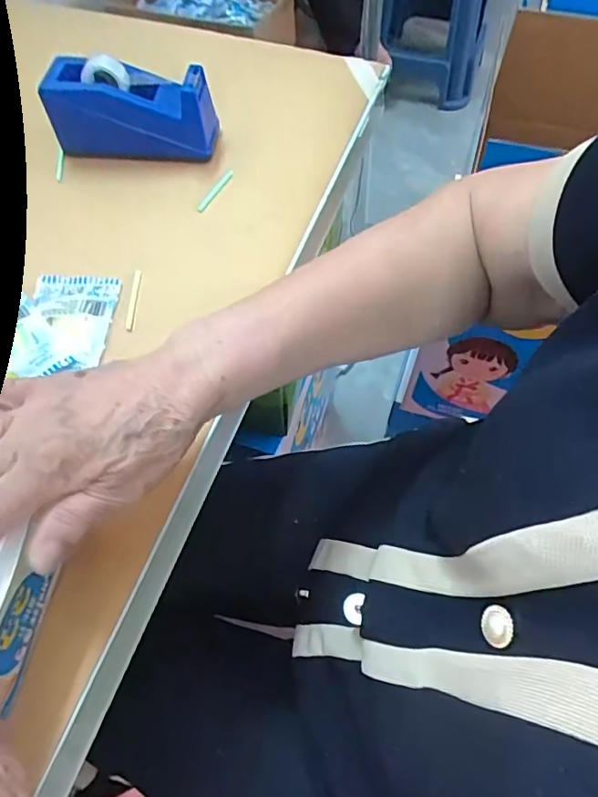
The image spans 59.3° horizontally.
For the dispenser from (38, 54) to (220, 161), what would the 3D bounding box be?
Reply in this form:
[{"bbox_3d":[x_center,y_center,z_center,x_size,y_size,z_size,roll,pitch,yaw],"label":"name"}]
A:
[{"bbox_3d":[-0.157,-0.274,0.503,0.152,0.074,0.052,3,60,3],"label":"dispenser"}]

